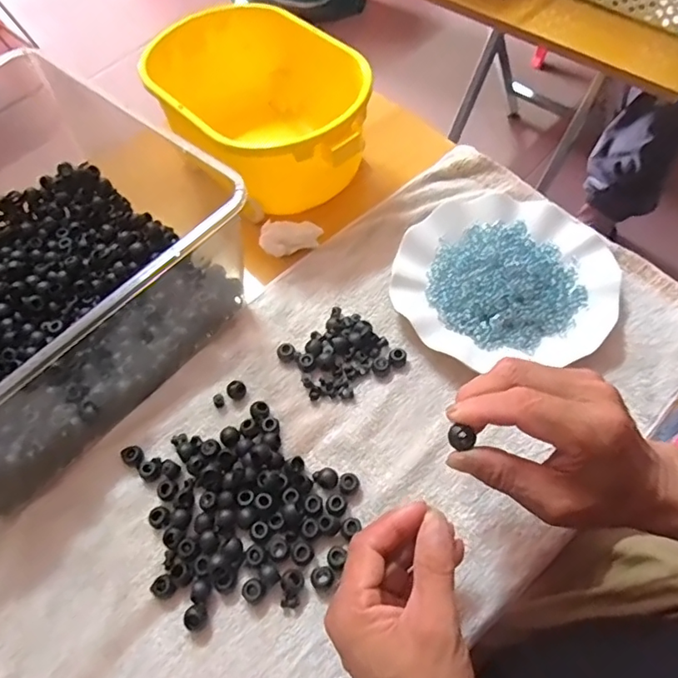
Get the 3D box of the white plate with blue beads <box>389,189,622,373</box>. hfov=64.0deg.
[{"bbox_3d":[0.144,-0.056,0.466,0.178,0.033,0.182,-2,58,3],"label":"white plate with blue beads"}]

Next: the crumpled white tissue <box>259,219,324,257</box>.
[{"bbox_3d":[-0.046,-0.098,0.511,0.056,0.028,0.024,-17,59,-6],"label":"crumpled white tissue"}]

